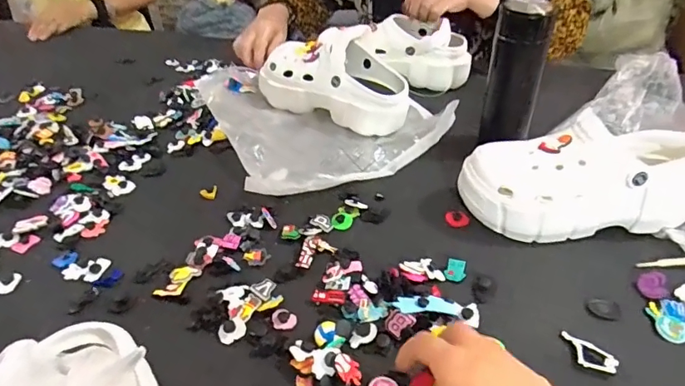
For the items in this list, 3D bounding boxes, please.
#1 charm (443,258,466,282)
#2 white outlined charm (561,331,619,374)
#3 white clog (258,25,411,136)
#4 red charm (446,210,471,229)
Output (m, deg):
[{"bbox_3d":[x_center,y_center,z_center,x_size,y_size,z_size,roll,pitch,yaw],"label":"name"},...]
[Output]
[{"bbox_3d":[0.116,0.078,0.490,0.021,0.004,0.026,17,62,12],"label":"charm"},{"bbox_3d":[0.208,0.136,0.411,0.024,0.007,0.048,-29,46,-30],"label":"white outlined charm"},{"bbox_3d":[-0.015,-0.180,0.735,0.246,0.109,0.125,29,48,32],"label":"white clog"},{"bbox_3d":[0.132,0.029,0.555,0.024,0.004,0.027,-21,43,-23],"label":"red charm"}]

